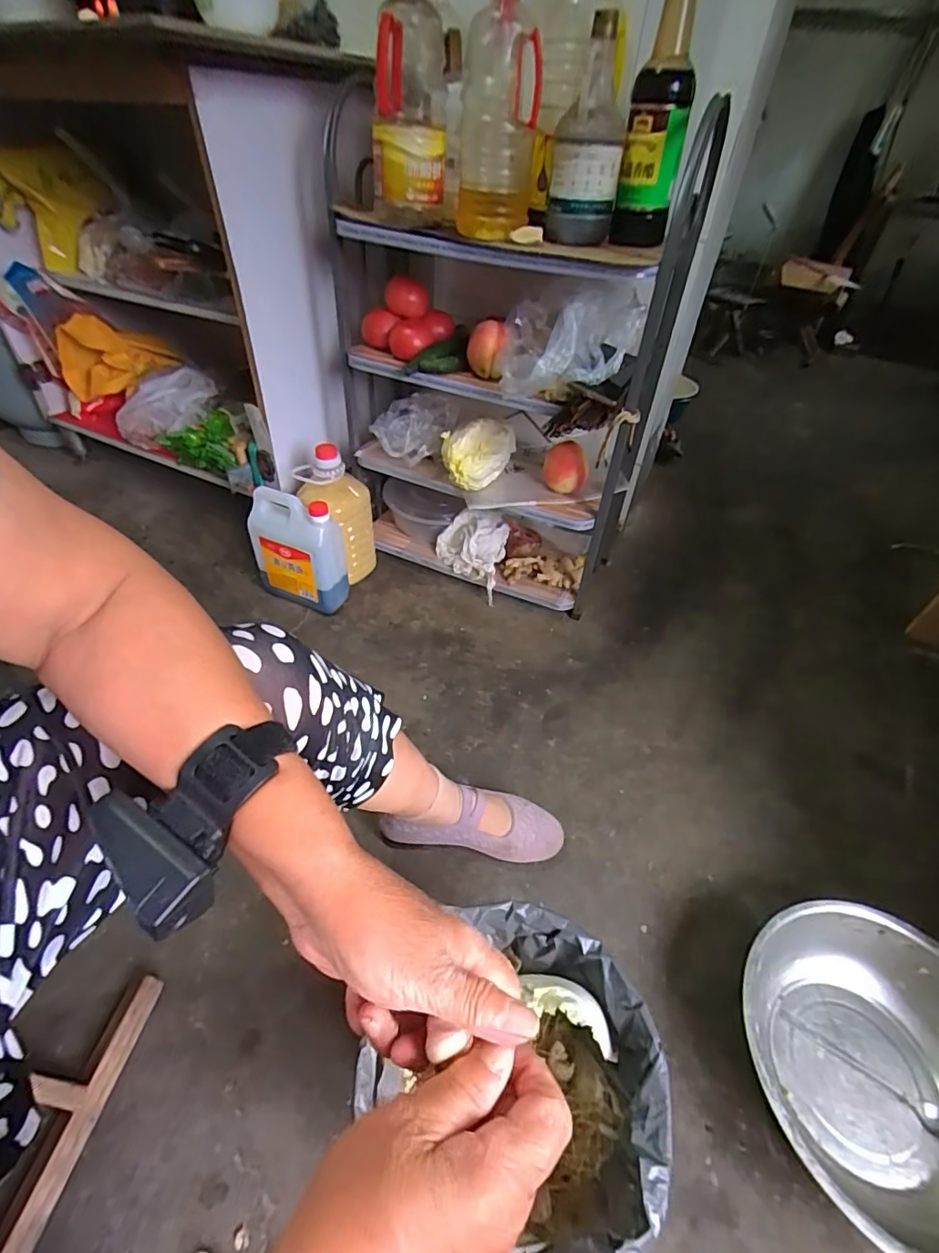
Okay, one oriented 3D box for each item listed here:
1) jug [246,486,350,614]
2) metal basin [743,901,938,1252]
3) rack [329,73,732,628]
[{"bbox_3d":[-0.322,-0.128,0.981,0.174,0.210,0.092,15,46,12],"label":"jug"},{"bbox_3d":[0.410,0.442,0.532,0.270,0.087,0.265,1,45,-1],"label":"metal basin"},{"bbox_3d":[0.040,-0.417,0.939,0.536,0.641,0.316,27,49,22],"label":"rack"}]

